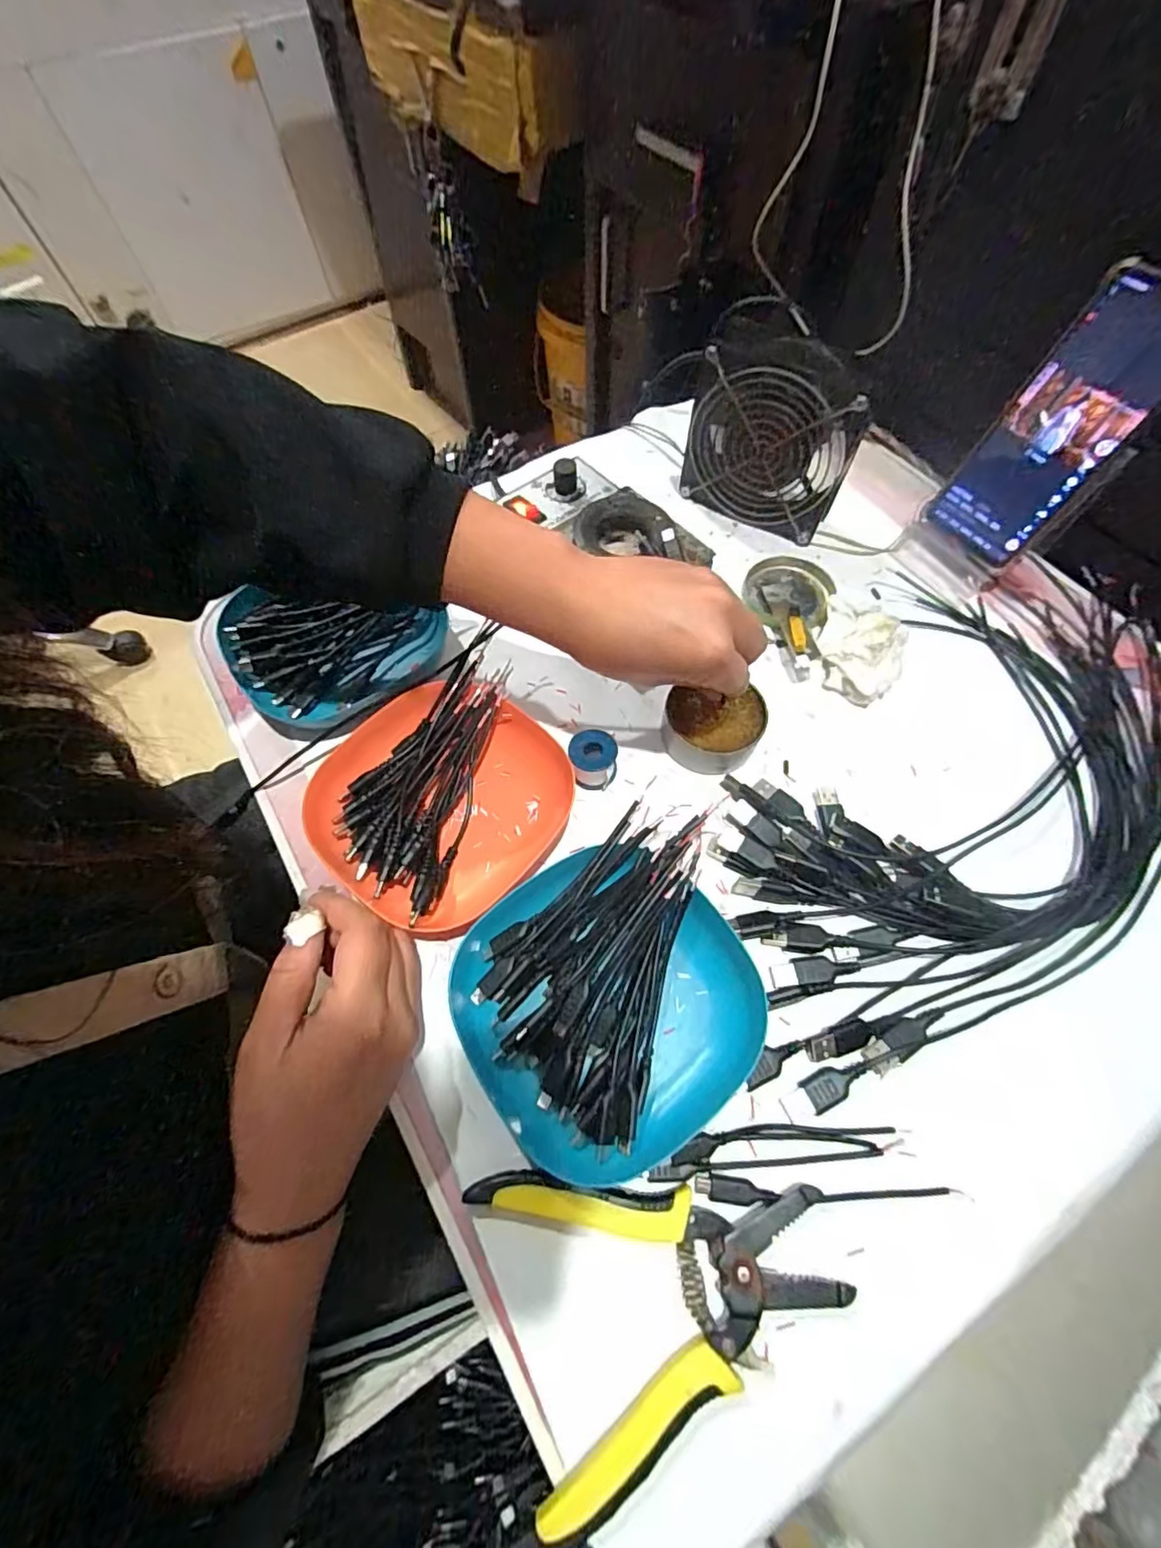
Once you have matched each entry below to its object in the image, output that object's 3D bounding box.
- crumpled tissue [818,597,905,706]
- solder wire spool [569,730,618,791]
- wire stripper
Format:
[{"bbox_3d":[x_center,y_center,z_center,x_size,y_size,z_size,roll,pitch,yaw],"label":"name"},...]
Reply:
[{"bbox_3d":[0.194,-0.085,0.404,0.055,0.022,0.069,21,65,10],"label":"crumpled tissue"},{"bbox_3d":[0.008,-0.009,0.362,0.029,0.028,0.028,2,64,1],"label":"solder wire spool"},{"bbox_3d":[0.038,0.217,0.253,0.146,0.014,0.115,-18,65,-9],"label":"wire stripper"}]

